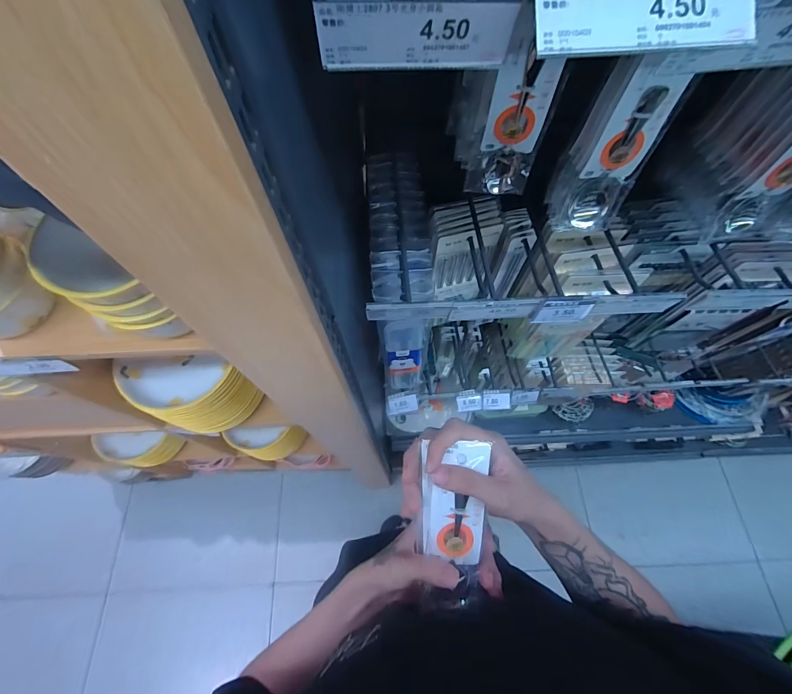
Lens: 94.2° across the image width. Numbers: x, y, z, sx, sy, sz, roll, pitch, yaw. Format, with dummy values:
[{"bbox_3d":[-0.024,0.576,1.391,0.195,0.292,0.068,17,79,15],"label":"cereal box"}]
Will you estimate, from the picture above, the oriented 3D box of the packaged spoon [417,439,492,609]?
[{"bbox_3d":[0.055,0.166,0.341,0.056,0.015,0.159,0,99,0],"label":"packaged spoon"}]

